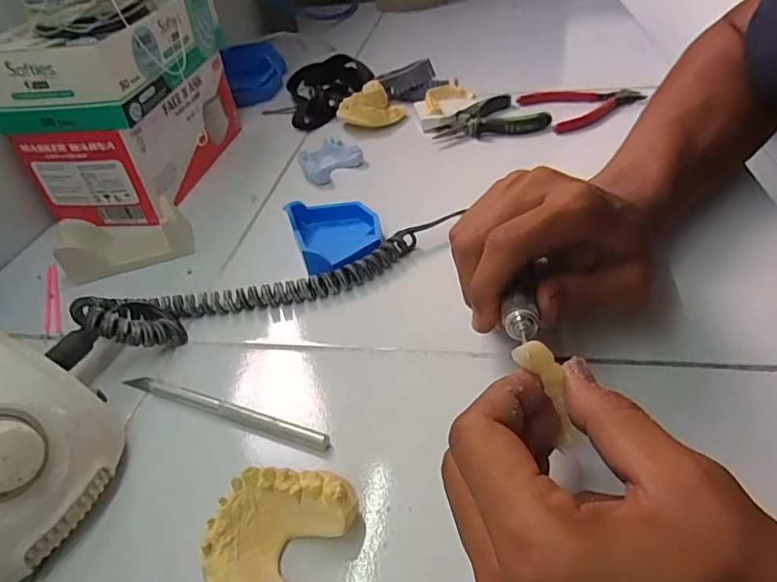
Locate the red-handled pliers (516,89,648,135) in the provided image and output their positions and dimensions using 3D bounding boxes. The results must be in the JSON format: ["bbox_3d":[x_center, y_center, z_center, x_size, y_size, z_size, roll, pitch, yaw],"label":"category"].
[{"bbox_3d":[0.207,-0.196,0.552,0.114,0.012,0.086,-14,40,-7],"label":"red-handled pliers"}]

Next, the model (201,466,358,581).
[{"bbox_3d":[-0.050,0.103,0.220,0.052,0.023,0.065,16,45,26],"label":"model"}]

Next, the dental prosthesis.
[{"bbox_3d":[0.067,0.044,0.219,0.013,0.052,0.008,-28,12,-23],"label":"dental prosthesis"}]

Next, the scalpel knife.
[{"bbox_3d":[-0.092,0.064,0.290,0.133,0.006,0.008,11,43,21],"label":"scalpel knife"}]

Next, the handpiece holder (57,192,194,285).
[{"bbox_3d":[-0.210,-0.044,0.425,0.095,0.031,0.061,-20,41,-15],"label":"handpiece holder"}]

